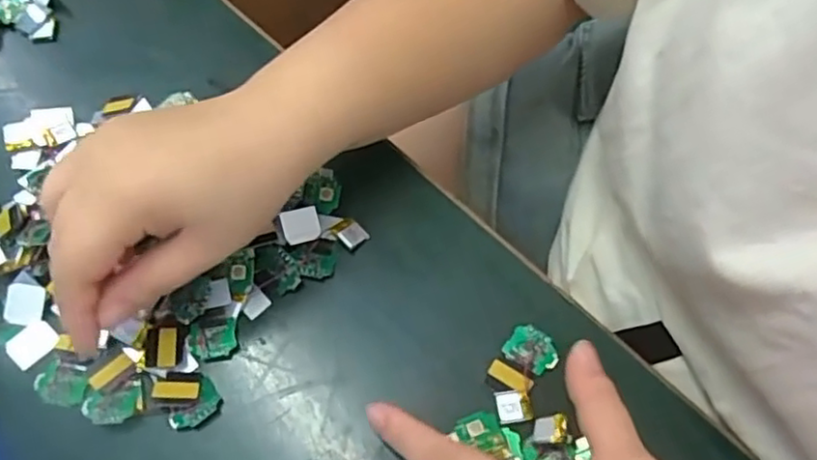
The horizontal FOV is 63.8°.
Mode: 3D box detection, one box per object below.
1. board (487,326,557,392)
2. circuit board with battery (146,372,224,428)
[{"bbox_3d":[0.056,0.067,0.333,0.038,0.010,0.025,-38,71,-17],"label":"board"},{"bbox_3d":[-0.110,0.083,0.321,0.033,0.004,0.026,-9,65,-5],"label":"circuit board with battery"}]

